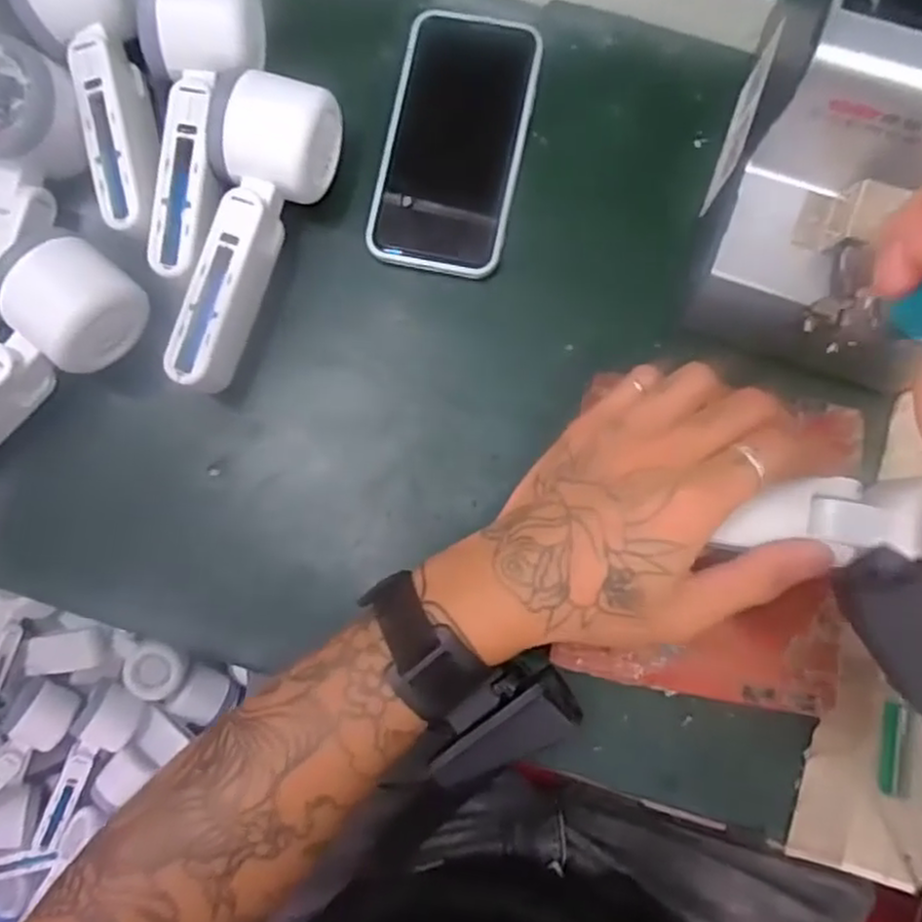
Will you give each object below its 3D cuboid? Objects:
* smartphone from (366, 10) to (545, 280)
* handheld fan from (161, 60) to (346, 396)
[{"bbox_3d":[-0.003,-0.175,0.404,0.075,0.010,0.143,11,84,3],"label":"smartphone"},{"bbox_3d":[-0.113,-0.117,0.382,0.054,0.052,0.162,17,85,4],"label":"handheld fan"}]

